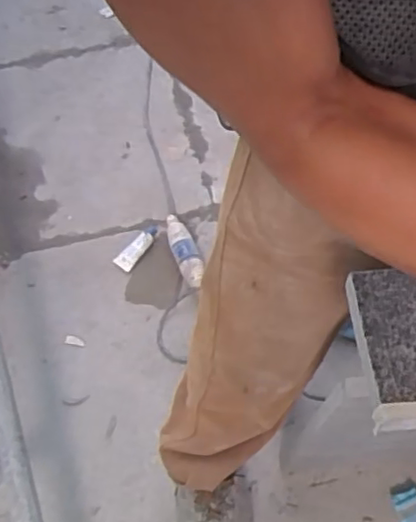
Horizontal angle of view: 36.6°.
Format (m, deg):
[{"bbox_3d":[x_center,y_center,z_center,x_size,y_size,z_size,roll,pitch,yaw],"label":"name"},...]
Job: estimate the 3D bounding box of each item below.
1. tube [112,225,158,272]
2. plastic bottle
[{"bbox_3d":[-0.148,-0.030,1.319,0.040,0.023,0.115,31,64,19],"label":"tube"},{"bbox_3d":[-0.050,-0.021,1.296,0.050,0.052,0.176,-20,60,-10],"label":"plastic bottle"}]

